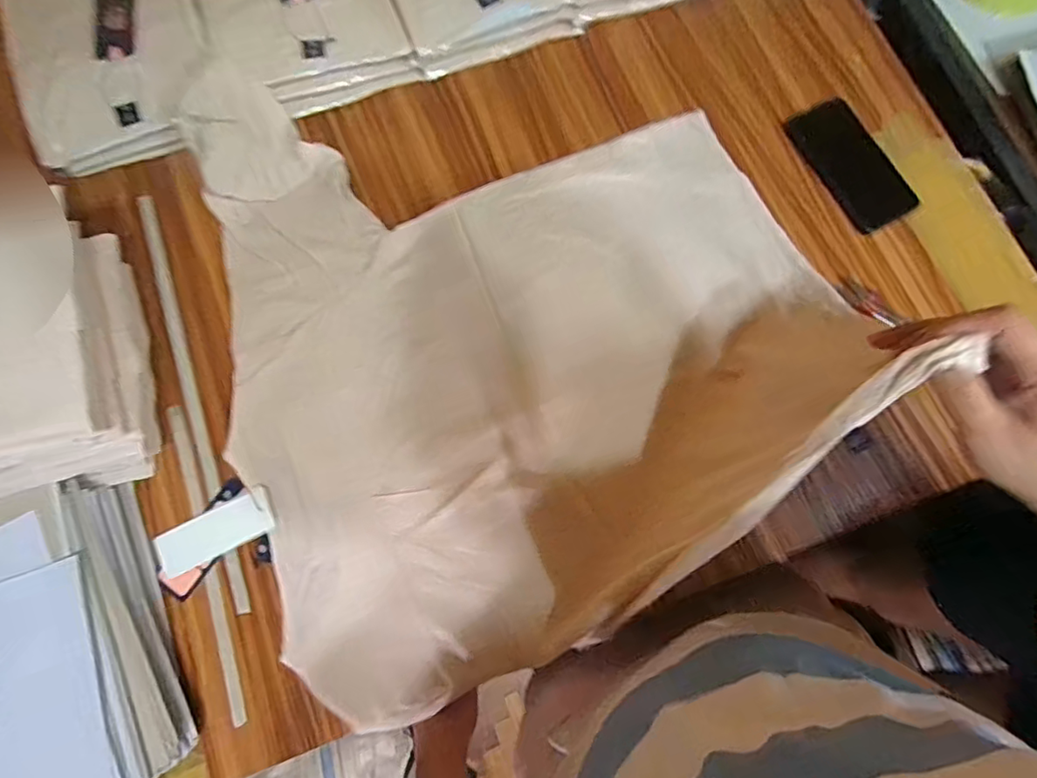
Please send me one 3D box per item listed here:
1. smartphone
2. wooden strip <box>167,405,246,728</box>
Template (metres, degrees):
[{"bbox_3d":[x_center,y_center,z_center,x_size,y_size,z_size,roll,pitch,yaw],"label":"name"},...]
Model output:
[{"bbox_3d":[0.392,-0.268,0.633,0.076,0.015,0.168,-25,77,-5],"label":"smartphone"},{"bbox_3d":[-0.313,0.167,0.537,0.013,0.010,0.317,-19,77,-4],"label":"wooden strip"}]

